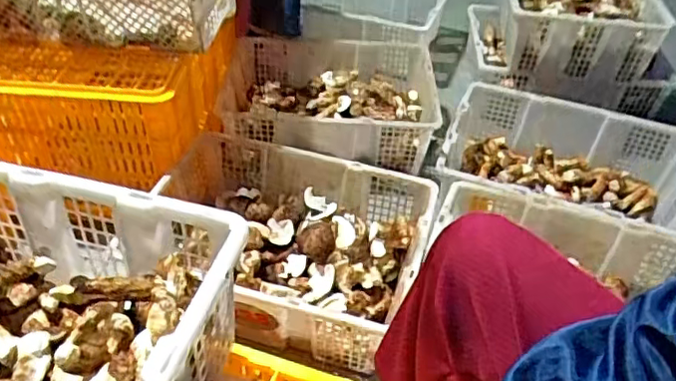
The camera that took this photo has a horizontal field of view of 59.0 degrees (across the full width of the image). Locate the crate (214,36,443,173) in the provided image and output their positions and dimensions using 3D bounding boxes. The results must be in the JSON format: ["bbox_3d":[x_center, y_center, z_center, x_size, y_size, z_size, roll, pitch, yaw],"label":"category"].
[{"bbox_3d":[-0.021,-0.223,1.366,0.501,0.187,0.362,9,42,7],"label":"crate"}]

